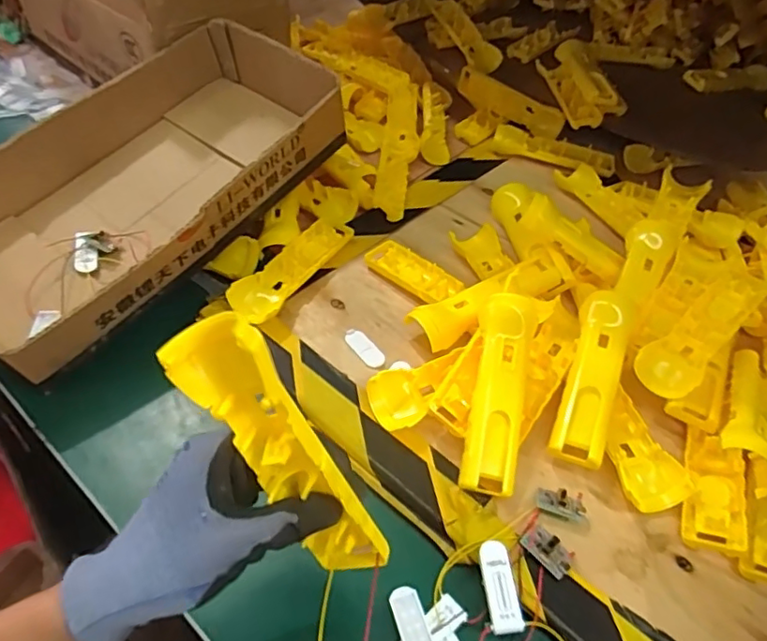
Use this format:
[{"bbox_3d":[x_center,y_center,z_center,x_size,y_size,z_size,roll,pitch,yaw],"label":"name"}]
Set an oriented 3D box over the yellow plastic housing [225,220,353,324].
[{"bbox_3d":[-0.091,-0.058,0.604,0.049,0.019,0.171,27,51,20],"label":"yellow plastic housing"}]

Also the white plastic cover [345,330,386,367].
[{"bbox_3d":[-0.017,0.026,0.553,0.020,0.004,0.051,-26,54,-25],"label":"white plastic cover"}]

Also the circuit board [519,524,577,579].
[{"bbox_3d":[0.119,0.166,0.421,0.022,0.011,0.036,-31,57,-29],"label":"circuit board"}]

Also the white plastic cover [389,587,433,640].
[{"bbox_3d":[0.020,0.204,0.392,0.021,0.007,0.053,-9,32,-13],"label":"white plastic cover"}]

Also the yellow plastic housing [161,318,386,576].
[{"bbox_3d":[-0.046,0.072,0.294,0.052,0.164,0.031,-6,30,48],"label":"yellow plastic housing"}]

